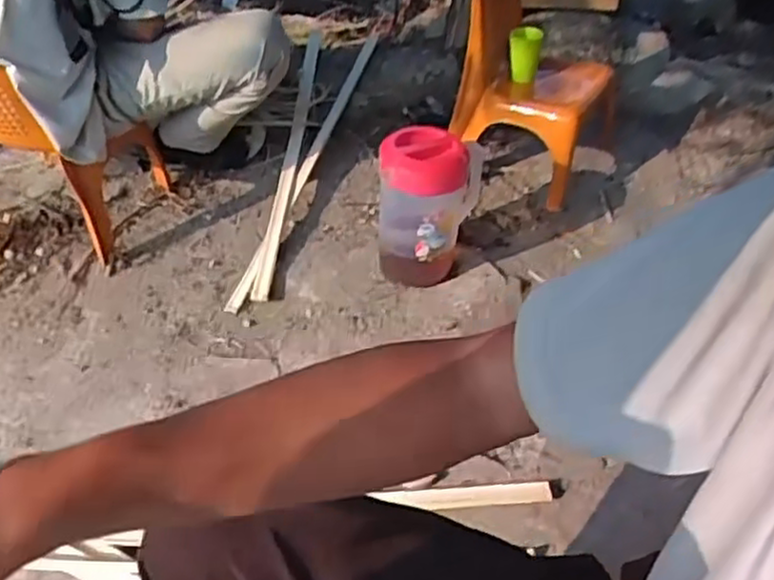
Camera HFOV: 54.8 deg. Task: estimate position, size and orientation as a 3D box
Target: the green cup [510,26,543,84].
[{"bbox_3d":[0.288,-0.497,1.569,0.068,0.112,0.062,9,39,8],"label":"green cup"}]

